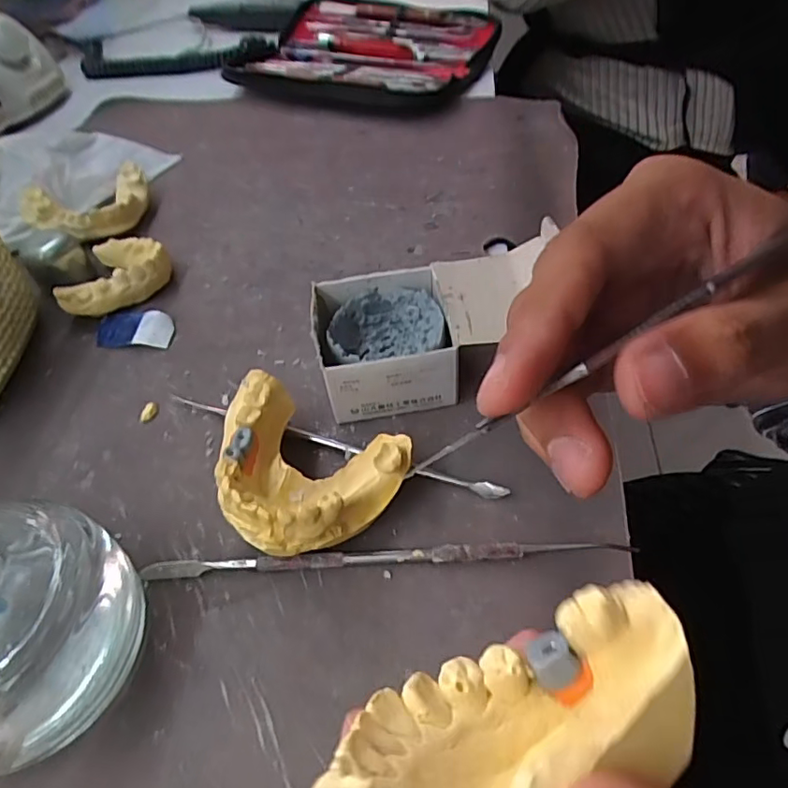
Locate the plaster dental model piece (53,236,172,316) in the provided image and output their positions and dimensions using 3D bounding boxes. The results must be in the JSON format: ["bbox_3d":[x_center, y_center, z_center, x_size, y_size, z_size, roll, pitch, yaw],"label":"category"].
[{"bbox_3d":[-0.153,-0.067,0.305,0.058,0.020,0.052,-27,52,-15],"label":"plaster dental model piece"}]

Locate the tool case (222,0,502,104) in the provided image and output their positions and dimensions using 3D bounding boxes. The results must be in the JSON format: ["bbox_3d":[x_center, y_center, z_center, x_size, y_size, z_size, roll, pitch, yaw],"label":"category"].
[{"bbox_3d":[-0.026,-0.306,0.493,0.201,0.027,0.189,12,52,17],"label":"tool case"}]

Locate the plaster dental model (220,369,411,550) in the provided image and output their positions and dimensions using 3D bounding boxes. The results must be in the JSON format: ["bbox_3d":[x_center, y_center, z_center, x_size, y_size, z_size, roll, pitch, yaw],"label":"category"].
[{"bbox_3d":[-0.037,0.030,0.205,0.073,0.037,0.061,18,55,18],"label":"plaster dental model"}]

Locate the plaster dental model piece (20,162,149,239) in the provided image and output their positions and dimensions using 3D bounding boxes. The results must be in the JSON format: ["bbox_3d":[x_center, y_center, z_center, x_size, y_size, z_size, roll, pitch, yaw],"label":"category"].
[{"bbox_3d":[-0.185,-0.114,0.347,0.073,0.026,0.046,-30,53,-18],"label":"plaster dental model piece"}]

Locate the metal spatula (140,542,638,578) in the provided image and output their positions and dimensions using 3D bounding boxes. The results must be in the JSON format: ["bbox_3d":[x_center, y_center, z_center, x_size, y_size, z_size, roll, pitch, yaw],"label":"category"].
[{"bbox_3d":[-0.004,0.058,0.199,0.171,0.006,0.005,-5,49,3],"label":"metal spatula"}]

